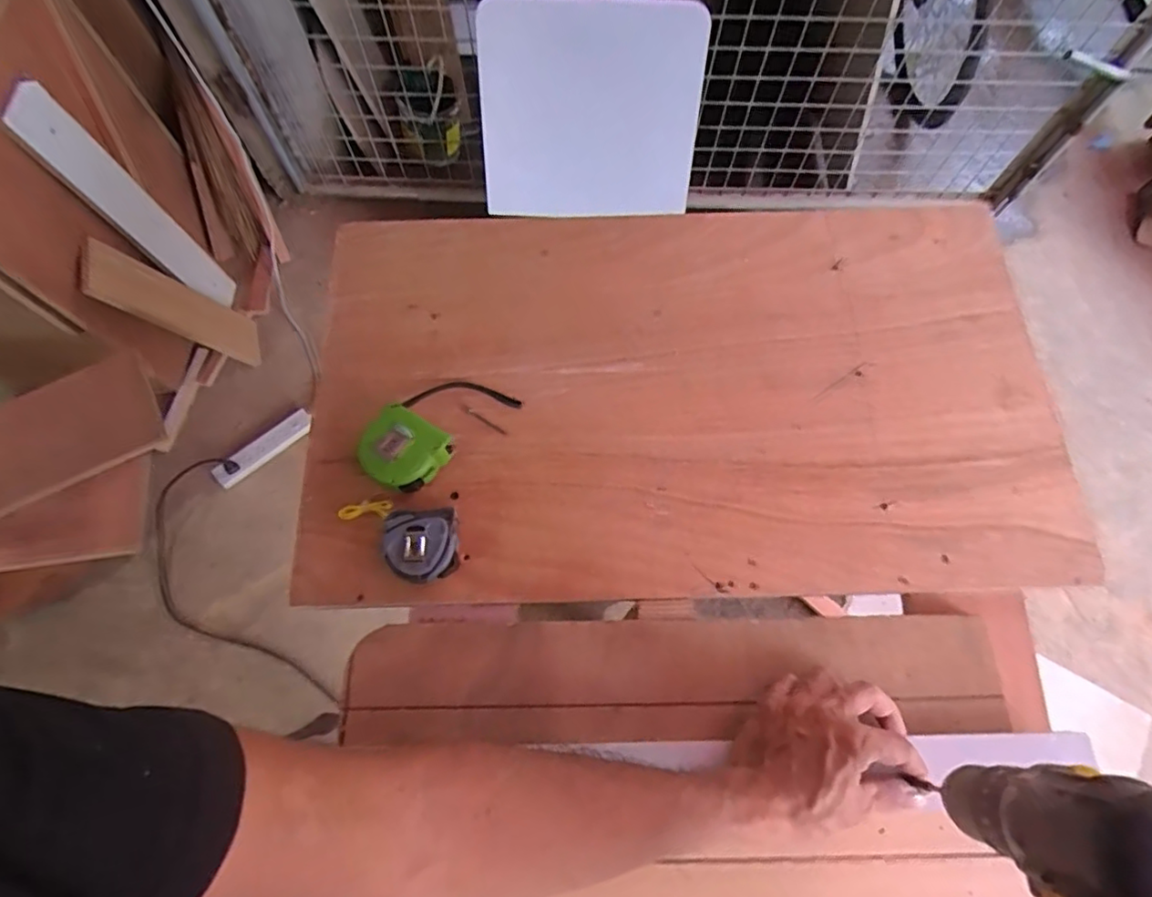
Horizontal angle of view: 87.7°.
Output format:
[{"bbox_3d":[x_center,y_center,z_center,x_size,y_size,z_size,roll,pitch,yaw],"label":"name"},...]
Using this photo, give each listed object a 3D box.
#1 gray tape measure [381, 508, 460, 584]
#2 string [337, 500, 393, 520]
[{"bbox_3d":[-0.139,0.090,0.544,0.064,0.040,0.061,-7,70,-2],"label":"gray tape measure"},{"bbox_3d":[-0.197,0.057,0.563,0.047,0.009,0.017,-4,70,-1],"label":"string"}]

